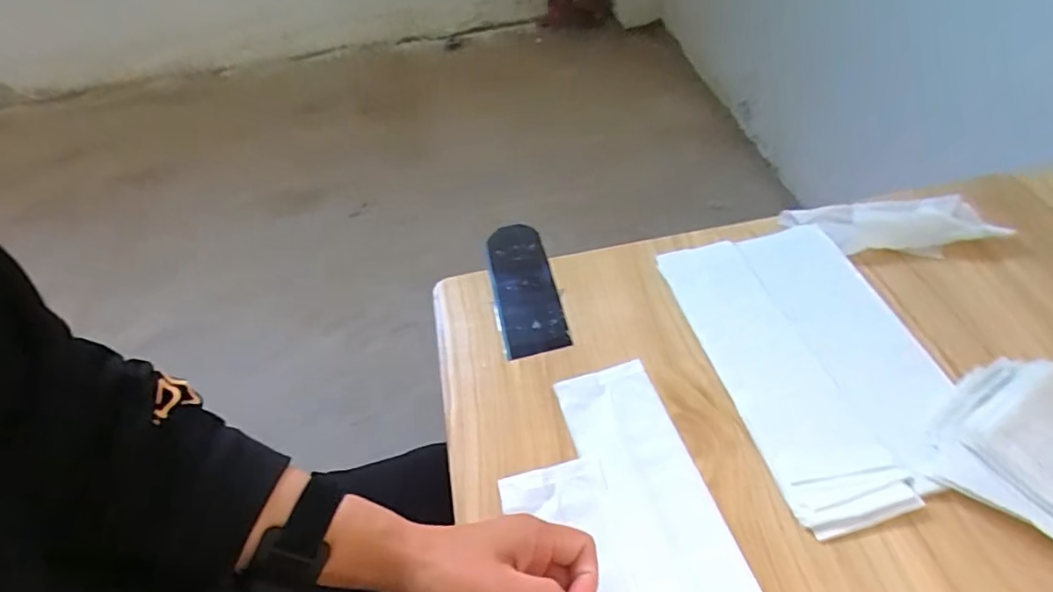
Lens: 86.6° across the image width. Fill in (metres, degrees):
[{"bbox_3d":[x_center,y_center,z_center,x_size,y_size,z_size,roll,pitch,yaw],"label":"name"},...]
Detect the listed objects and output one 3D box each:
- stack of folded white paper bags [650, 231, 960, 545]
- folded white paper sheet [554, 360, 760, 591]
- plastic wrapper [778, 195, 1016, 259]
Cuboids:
[{"bbox_3d":[0.235,0.041,0.460,0.160,0.013,0.267,-14,49,-5],"label":"stack of folded white paper bags"},{"bbox_3d":[0.094,0.152,0.387,0.074,0.006,0.244,-16,49,-7],"label":"folded white paper sheet"},{"bbox_3d":[0.351,-0.070,0.538,0.182,0.020,0.061,-3,49,5],"label":"plastic wrapper"}]

